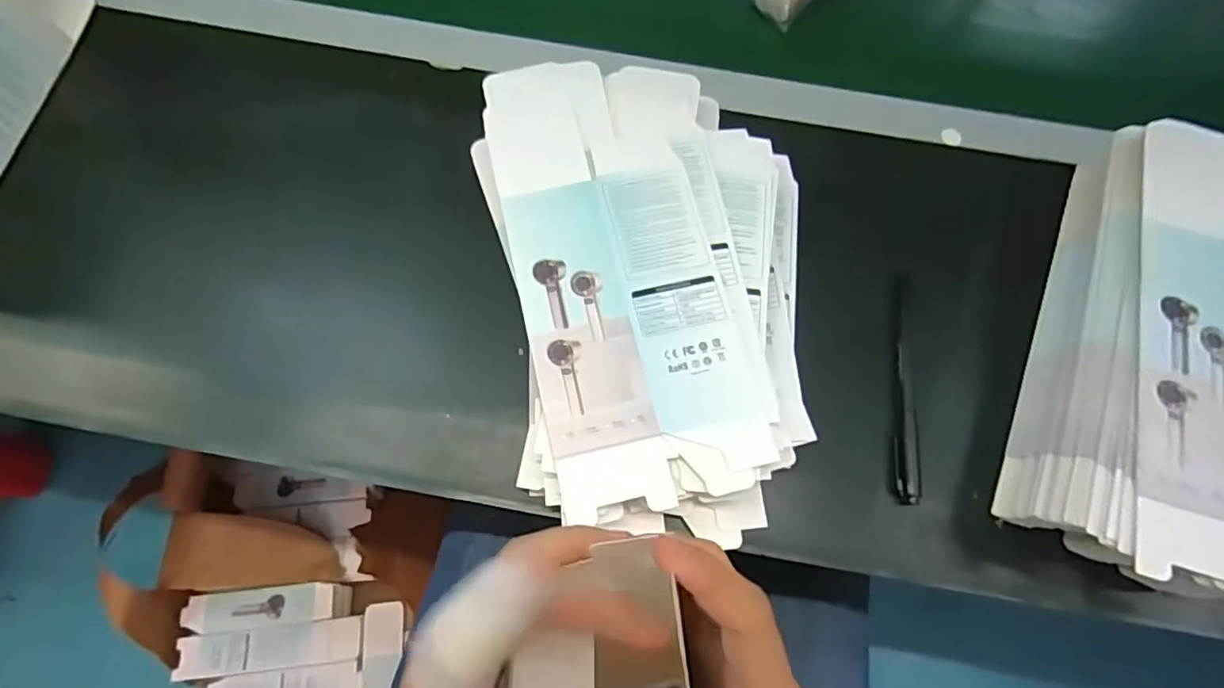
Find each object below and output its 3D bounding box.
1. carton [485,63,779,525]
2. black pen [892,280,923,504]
[{"bbox_3d":[0.004,-0.054,0.353,0.136,0.010,0.293,-8,69,-5],"label":"carton"},{"bbox_3d":[0.179,0.027,0.368,0.011,0.011,0.138,7,68,1],"label":"black pen"}]

